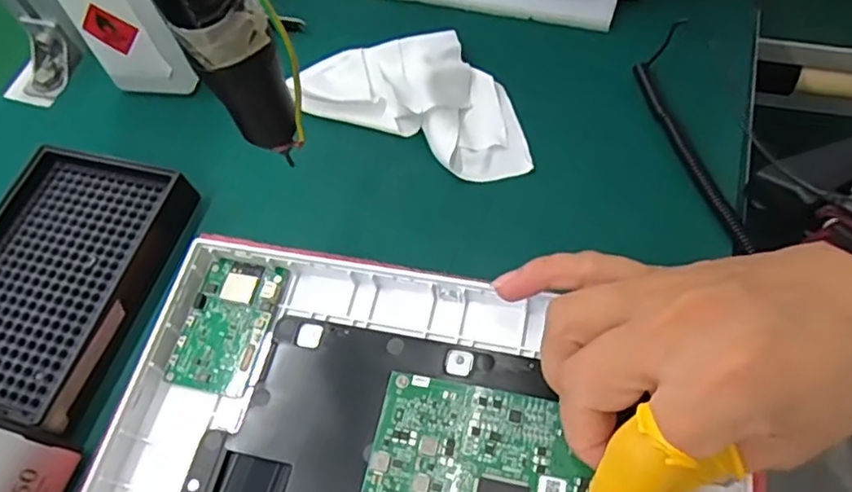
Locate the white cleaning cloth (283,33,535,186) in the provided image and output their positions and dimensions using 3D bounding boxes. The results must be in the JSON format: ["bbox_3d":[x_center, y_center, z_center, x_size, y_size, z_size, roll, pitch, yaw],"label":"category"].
[{"bbox_3d":[-0.001,-0.088,0.354,0.136,0.019,0.071,24,67,20],"label":"white cleaning cloth"}]

